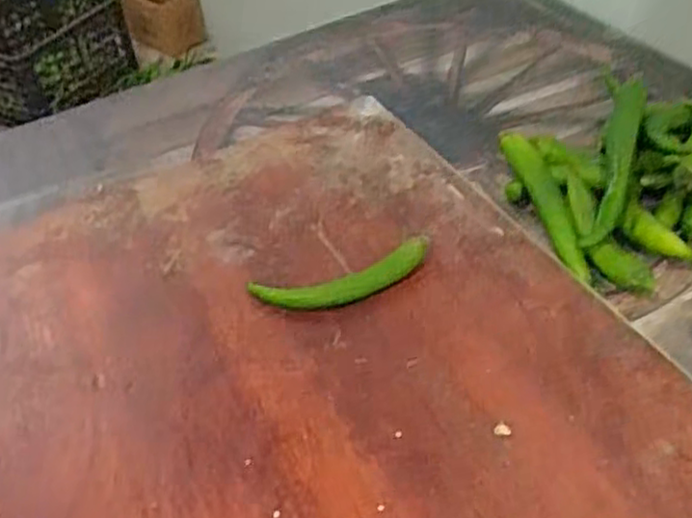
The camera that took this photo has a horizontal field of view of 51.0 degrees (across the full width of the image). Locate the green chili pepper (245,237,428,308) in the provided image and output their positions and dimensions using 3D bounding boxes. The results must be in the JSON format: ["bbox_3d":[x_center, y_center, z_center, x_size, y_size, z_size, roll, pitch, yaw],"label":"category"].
[{"bbox_3d":[-0.002,0.016,0.521,0.130,0.026,0.030,-12,41,-7],"label":"green chili pepper"}]

